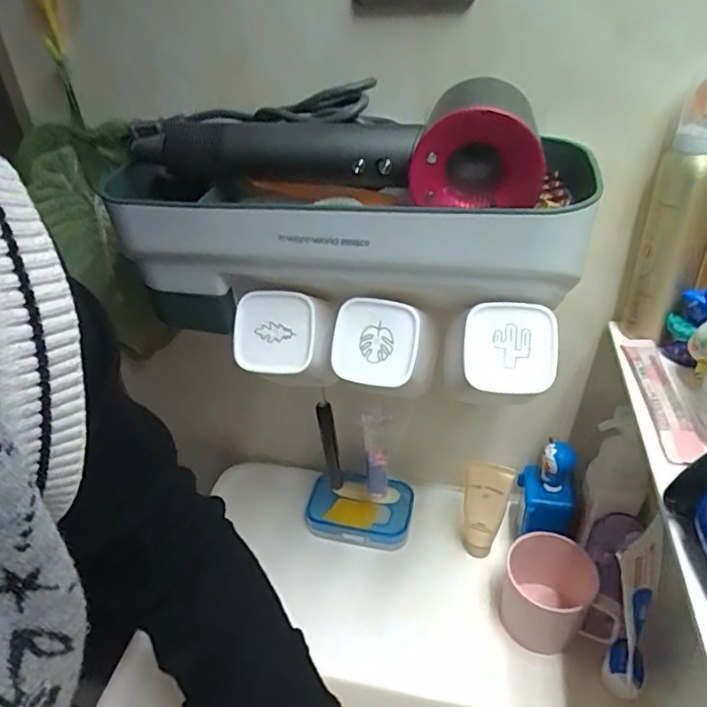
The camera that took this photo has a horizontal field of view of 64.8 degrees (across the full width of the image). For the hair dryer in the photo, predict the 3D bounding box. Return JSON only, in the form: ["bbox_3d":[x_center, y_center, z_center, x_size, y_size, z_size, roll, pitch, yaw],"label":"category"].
[{"bbox_3d":[-0.020,-0.155,0.391,0.295,0.070,0.080,14,38,21],"label":"hair dryer"}]

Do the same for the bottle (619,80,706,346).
[{"bbox_3d":[0.243,-0.098,0.418,0.047,0.185,0.043,17,39,25],"label":"bottle"}]

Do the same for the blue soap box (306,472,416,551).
[{"bbox_3d":[0.007,0.174,0.617,0.113,0.031,0.070,5,36,10],"label":"blue soap box"}]

